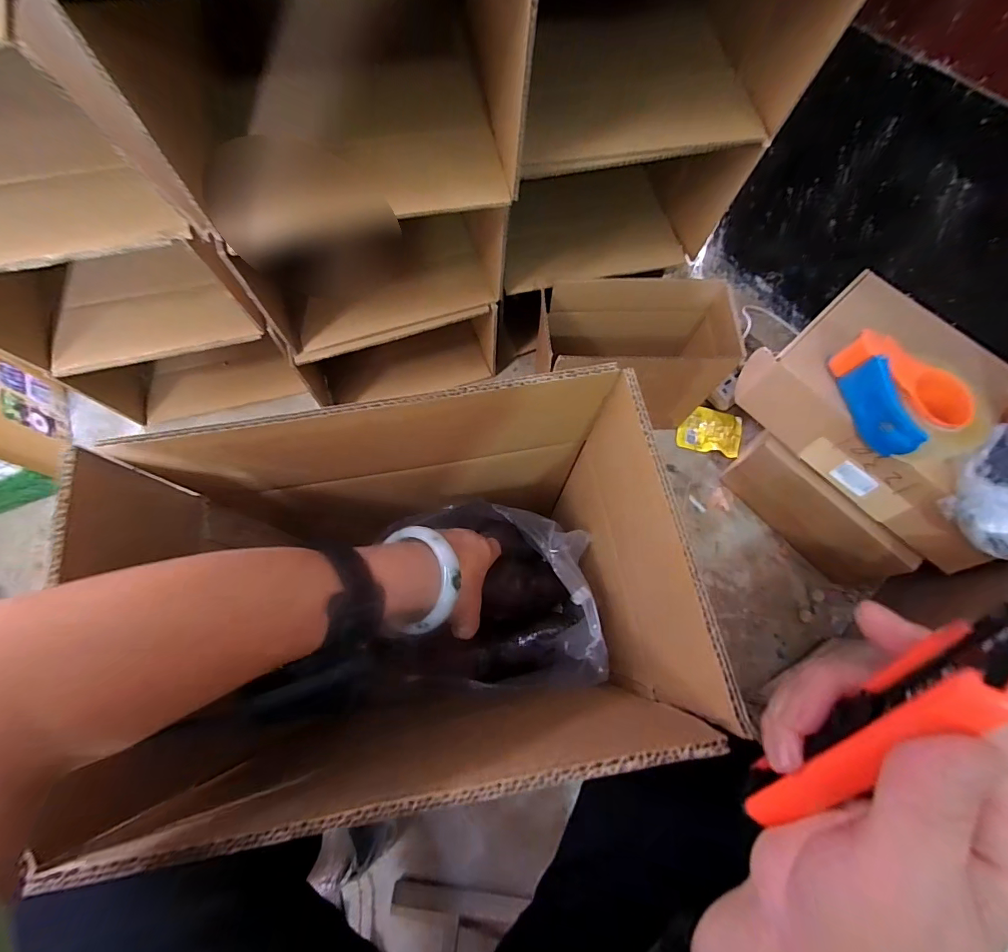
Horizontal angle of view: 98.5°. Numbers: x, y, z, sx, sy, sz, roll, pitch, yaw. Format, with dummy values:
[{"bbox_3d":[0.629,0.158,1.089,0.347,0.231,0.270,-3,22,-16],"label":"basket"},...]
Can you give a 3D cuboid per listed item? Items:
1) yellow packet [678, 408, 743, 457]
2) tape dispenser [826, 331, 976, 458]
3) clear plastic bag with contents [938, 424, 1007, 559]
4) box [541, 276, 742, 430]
[{"bbox_3d":[0.382,-0.083,0.802,0.108,0.010,0.084,15,72,5],"label":"yellow packet"},{"bbox_3d":[0.503,-0.110,0.555,0.104,0.063,0.155,-21,72,-7],"label":"tape dispenser"},{"bbox_3d":[0.615,0.010,0.517,0.180,0.055,0.107,-40,76,-12],"label":"clear plastic bag with contents"},{"bbox_3d":[0.206,-0.190,0.725,0.278,0.220,0.153,-2,71,0],"label":"box"}]

